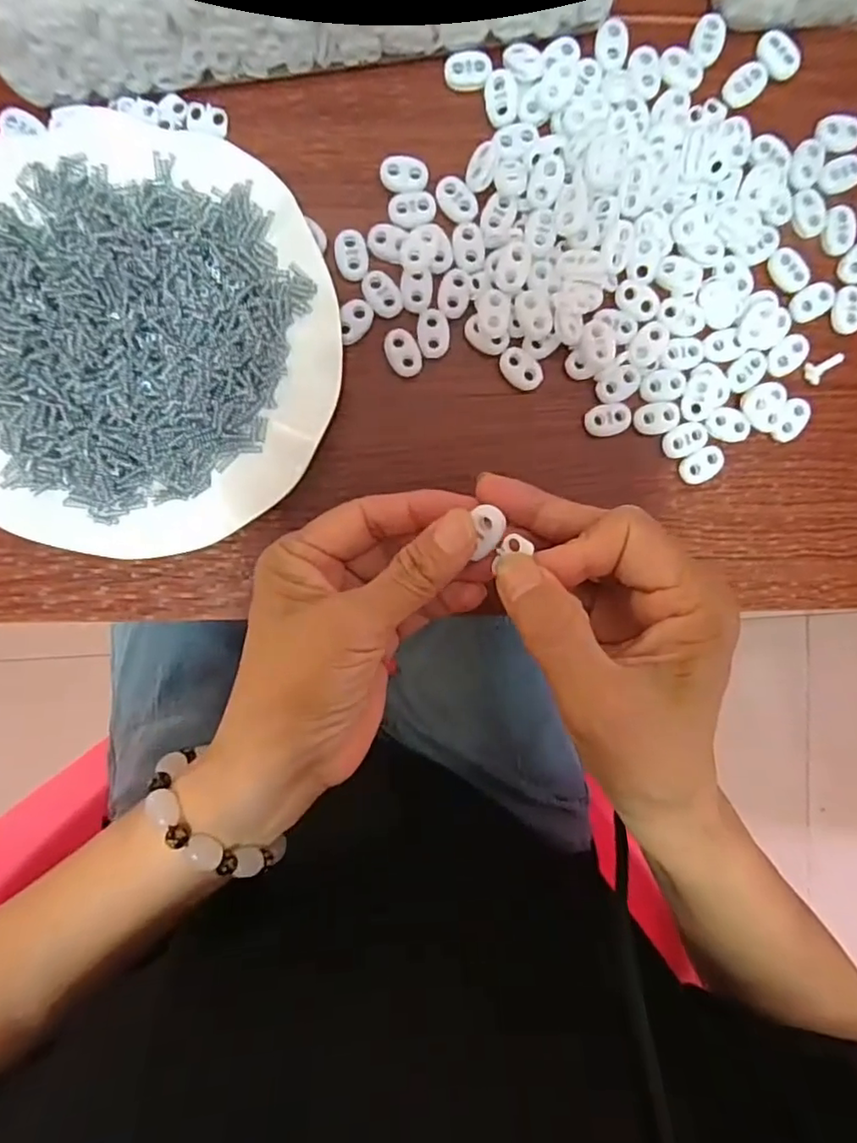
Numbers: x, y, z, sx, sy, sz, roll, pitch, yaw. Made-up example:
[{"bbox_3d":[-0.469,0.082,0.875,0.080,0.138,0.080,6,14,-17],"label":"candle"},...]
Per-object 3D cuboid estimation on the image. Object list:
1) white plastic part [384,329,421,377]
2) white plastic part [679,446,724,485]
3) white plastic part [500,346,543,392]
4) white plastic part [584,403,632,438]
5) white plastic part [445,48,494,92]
[{"bbox_3d":[-0.012,-0.106,0.286,0.015,0.004,0.023,-22,96,-1],"label":"white plastic part"},{"bbox_3d":[0.138,-0.054,0.296,0.023,0.004,0.015,-34,96,0],"label":"white plastic part"},{"bbox_3d":[0.045,-0.099,0.288,0.023,0.004,0.015,41,92,-6],"label":"white plastic part"},{"bbox_3d":[0.090,-0.075,0.292,0.022,0.004,0.015,-6,95,-3],"label":"white plastic part"},{"bbox_3d":[0.019,-0.237,0.278,0.021,0.005,0.015,2,95,-3],"label":"white plastic part"}]

